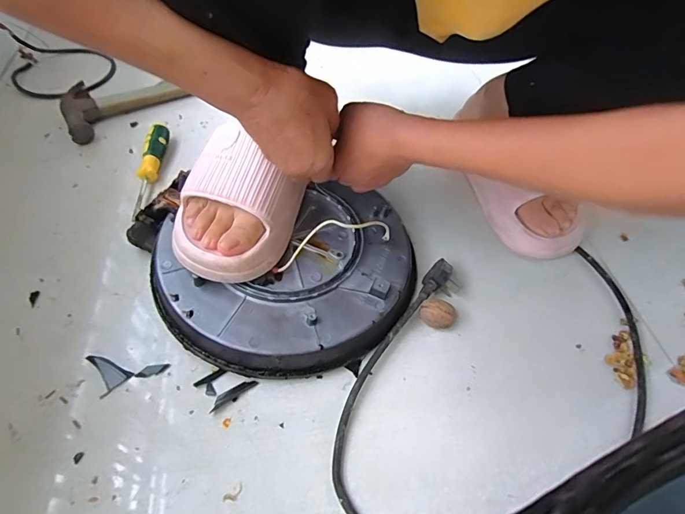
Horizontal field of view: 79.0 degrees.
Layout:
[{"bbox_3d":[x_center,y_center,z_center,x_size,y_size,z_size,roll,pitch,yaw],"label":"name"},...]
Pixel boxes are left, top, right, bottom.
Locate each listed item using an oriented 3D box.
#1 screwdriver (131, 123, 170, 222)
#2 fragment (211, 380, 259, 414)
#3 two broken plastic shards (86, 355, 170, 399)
[{"bbox_3d":[-0.244,-0.114,0.527,0.026,0.029,0.157,-3,53,-4],"label":"screwdriver"},{"bbox_3d":[-0.097,0.122,0.370,0.044,0.004,0.012,-23,57,-18],"label":"fragment"},{"bbox_3d":[-0.200,0.109,0.376,0.073,0.004,0.035,5,53,2],"label":"two broken plastic shards"}]

